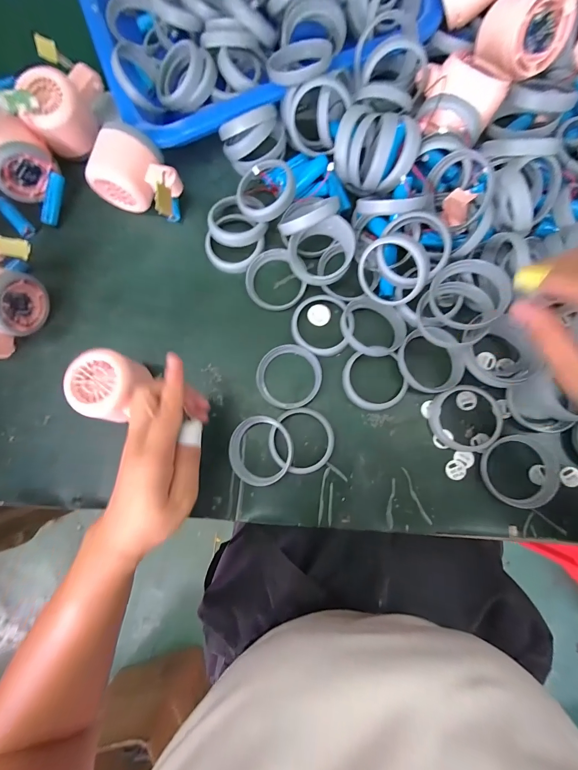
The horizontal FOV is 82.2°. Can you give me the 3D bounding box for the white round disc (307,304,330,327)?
[{"bbox_3d":[0.029,-0.067,0.318,0.021,0.004,0.020,4,83,5],"label":"white round disc"}]

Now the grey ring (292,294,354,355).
[{"bbox_3d":[0.031,-0.056,0.305,0.057,0.009,0.057,-1,83,5],"label":"grey ring"}]

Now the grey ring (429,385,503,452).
[{"bbox_3d":[0.154,0.029,0.290,0.057,0.012,0.055,-1,83,5],"label":"grey ring"}]

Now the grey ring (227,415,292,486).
[{"bbox_3d":[-0.025,0.058,0.295,0.056,0.019,0.058,-1,83,5],"label":"grey ring"}]

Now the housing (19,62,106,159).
[{"bbox_3d":[-0.225,-0.276,0.328,0.048,0.048,0.085,16,85,7],"label":"housing"}]

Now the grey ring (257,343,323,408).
[{"bbox_3d":[0.000,-0.008,0.306,0.058,0.007,0.059,-1,83,5],"label":"grey ring"}]

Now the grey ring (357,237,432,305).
[{"bbox_3d":[0.088,-0.096,0.282,0.058,0.013,0.056,20,131,25],"label":"grey ring"}]

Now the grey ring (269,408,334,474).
[{"bbox_3d":[0.012,0.050,0.296,0.057,0.006,0.056,0,81,2],"label":"grey ring"}]

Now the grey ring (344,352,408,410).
[{"bbox_3d":[0.077,-0.003,0.299,0.056,0.006,0.051,-1,83,5],"label":"grey ring"}]

